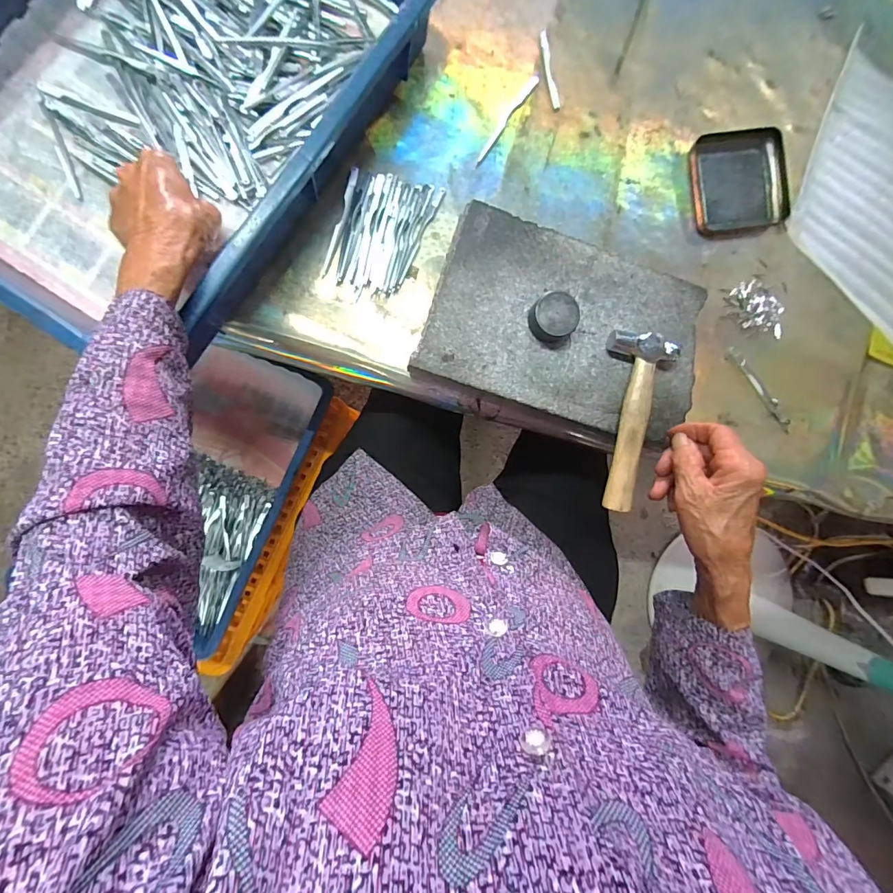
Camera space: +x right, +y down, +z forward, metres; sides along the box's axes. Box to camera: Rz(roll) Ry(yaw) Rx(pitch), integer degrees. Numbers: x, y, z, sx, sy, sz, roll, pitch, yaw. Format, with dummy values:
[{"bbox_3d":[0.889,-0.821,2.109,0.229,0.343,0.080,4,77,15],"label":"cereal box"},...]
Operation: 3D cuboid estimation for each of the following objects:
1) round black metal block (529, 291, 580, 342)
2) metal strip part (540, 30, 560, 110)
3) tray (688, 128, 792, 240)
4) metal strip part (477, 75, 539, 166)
[{"bbox_3d":[0.091,-0.109,0.349,0.035,0.022,0.037,0,90,-6],"label":"round black metal block"},{"bbox_3d":[0.104,-0.383,0.419,0.010,0.004,0.081,-10,89,-8],"label":"metal strip part"},{"bbox_3d":[0.308,-0.280,0.435,0.105,0.012,0.100,-12,91,-6],"label":"tray"},{"bbox_3d":[0.059,-0.321,0.405,0.009,0.004,0.106,35,84,-5],"label":"metal strip part"}]

